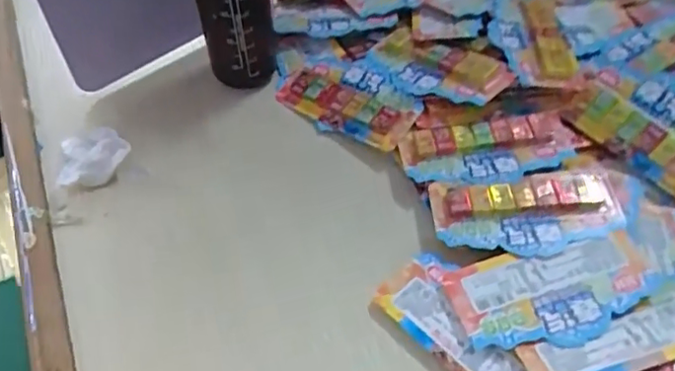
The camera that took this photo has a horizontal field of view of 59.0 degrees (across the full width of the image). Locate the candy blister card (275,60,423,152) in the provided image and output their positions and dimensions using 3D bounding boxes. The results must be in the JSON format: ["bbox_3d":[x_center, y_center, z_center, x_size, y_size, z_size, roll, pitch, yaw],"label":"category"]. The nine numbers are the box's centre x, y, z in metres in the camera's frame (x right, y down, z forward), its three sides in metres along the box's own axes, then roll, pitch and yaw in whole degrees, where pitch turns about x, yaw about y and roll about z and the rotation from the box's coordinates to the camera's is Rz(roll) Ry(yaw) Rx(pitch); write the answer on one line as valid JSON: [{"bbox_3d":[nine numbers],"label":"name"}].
[{"bbox_3d":[0.010,-0.083,0.565,0.144,0.014,0.075,33,74,31],"label":"candy blister card"}]

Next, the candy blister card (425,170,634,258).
[{"bbox_3d":[0.159,0.018,0.470,0.163,0.012,0.075,-8,49,0],"label":"candy blister card"}]

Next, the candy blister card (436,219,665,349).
[{"bbox_3d":[0.154,0.075,0.426,0.139,0.010,0.073,-12,49,-4],"label":"candy blister card"}]

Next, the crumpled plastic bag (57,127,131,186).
[{"bbox_3d":[-0.218,-0.028,0.539,0.061,0.021,0.055,-17,49,-8],"label":"crumpled plastic bag"}]

